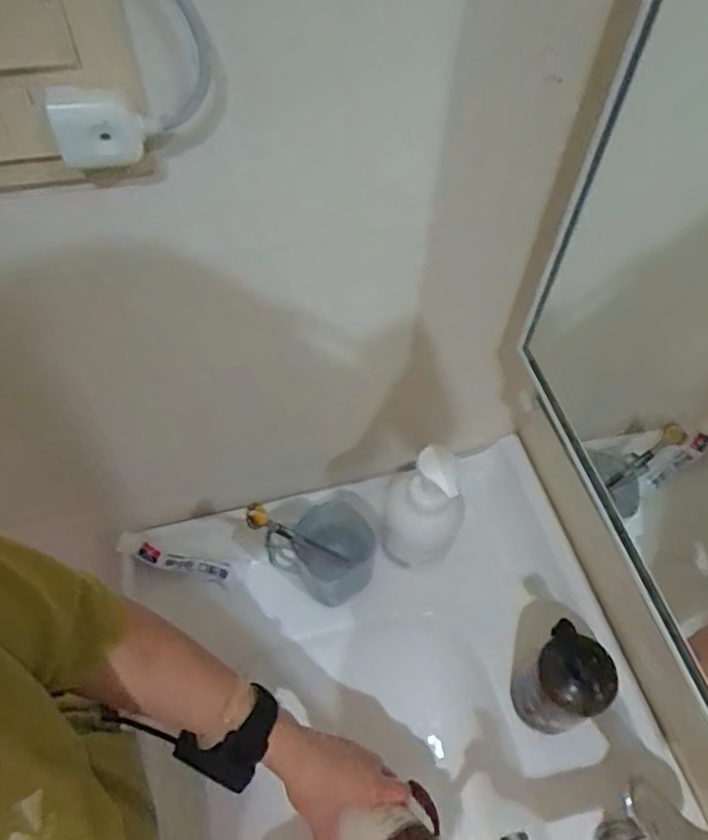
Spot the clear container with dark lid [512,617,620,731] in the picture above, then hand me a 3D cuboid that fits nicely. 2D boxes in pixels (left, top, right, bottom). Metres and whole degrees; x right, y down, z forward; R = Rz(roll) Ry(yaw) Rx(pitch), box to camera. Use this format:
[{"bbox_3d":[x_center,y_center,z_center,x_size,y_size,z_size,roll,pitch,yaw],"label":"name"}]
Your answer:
[{"bbox_3d":[0.184,0.234,0.550,0.065,0.146,0.058,31,59,19],"label":"clear container with dark lid"}]

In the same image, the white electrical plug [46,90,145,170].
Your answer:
[{"bbox_3d":[-0.136,-0.152,0.330,0.047,0.043,0.017,4,54,1],"label":"white electrical plug"}]

